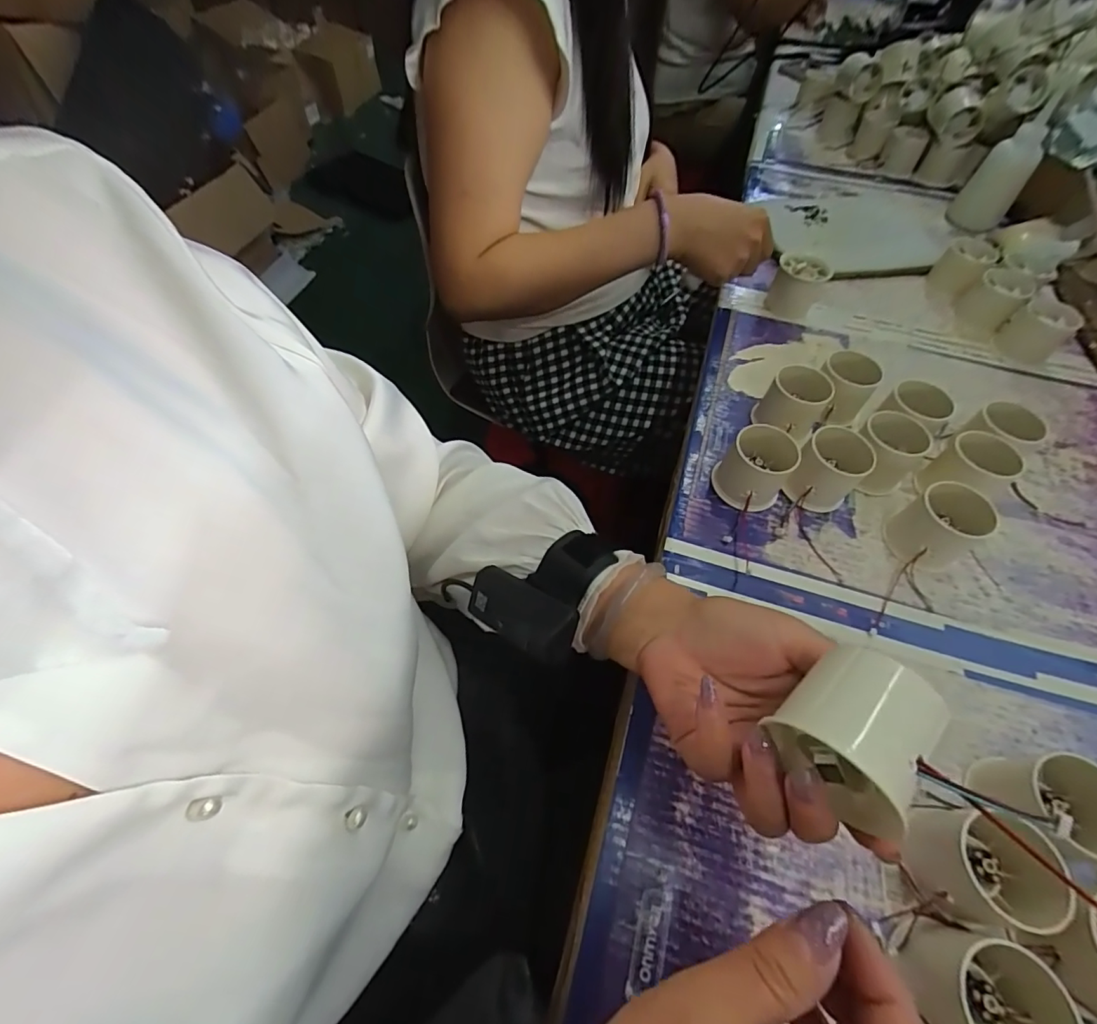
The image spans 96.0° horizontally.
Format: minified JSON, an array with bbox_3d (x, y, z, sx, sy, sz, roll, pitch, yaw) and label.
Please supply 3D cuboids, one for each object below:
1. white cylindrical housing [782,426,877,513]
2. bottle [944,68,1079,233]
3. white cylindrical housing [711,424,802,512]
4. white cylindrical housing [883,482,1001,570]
[{"bbox_3d":[0.231,-0.033,0.412,0.049,0.049,0.058,37,63,21],"label":"white cylindrical housing"},{"bbox_3d":[0.600,-0.455,0.641,0.062,0.142,0.079,35,62,20],"label":"bottle"},{"bbox_3d":[0.172,-0.037,0.412,0.055,0.051,0.055,33,62,19],"label":"white cylindrical housing"},{"bbox_3d":[0.301,0.012,0.381,0.047,0.052,0.050,1,56,-1],"label":"white cylindrical housing"}]

